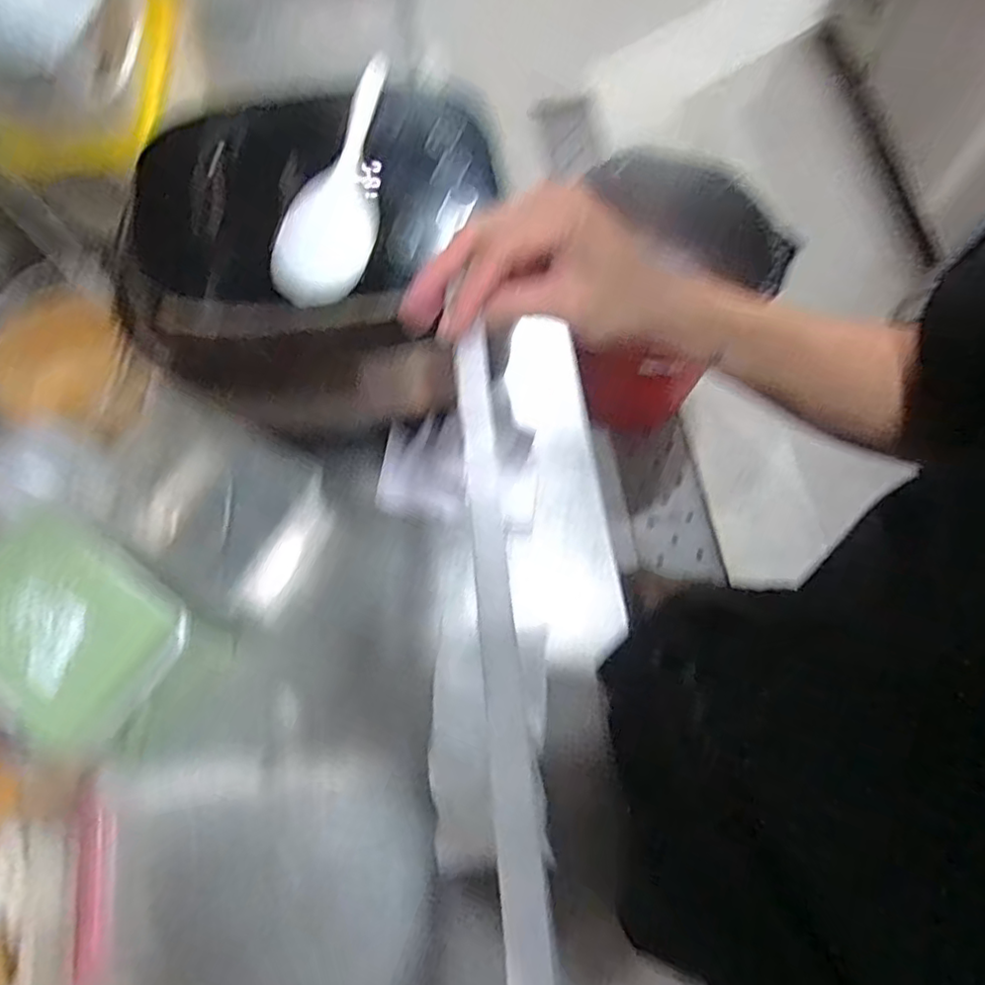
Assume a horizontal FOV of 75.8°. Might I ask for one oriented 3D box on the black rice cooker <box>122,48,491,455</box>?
[{"bbox_3d":[-0.136,-0.197,0.606,0.233,0.211,0.292,17,70,7],"label":"black rice cooker"}]

